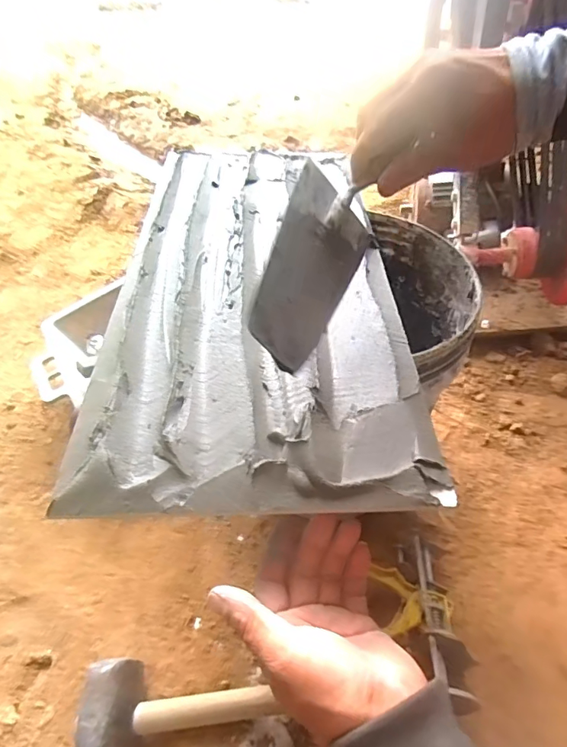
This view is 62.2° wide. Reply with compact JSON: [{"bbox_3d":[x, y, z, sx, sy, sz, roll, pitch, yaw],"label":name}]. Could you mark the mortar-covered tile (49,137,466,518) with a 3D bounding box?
[{"bbox_3d":[-0.033,-0.115,0.504,0.258,0.048,0.565,-5,43,2],"label":"mortar-covered tile"}]

